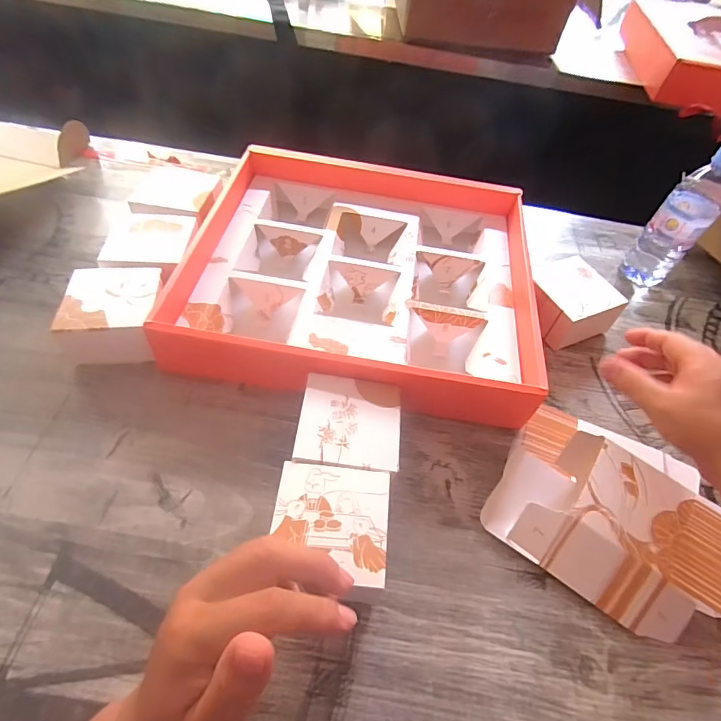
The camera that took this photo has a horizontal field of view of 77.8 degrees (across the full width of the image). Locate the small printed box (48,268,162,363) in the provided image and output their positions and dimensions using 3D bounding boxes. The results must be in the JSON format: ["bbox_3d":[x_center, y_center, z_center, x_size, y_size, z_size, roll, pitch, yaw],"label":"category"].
[{"bbox_3d":[-0.257,-0.046,0.469,0.093,0.061,0.096,-1,54,-6],"label":"small printed box"}]

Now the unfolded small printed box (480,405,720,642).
[{"bbox_3d":[0.221,0.125,0.394,0.191,0.040,0.162,30,57,16],"label":"unfolded small printed box"}]

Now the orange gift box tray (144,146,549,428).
[{"bbox_3d":[0.005,-0.107,0.532,0.367,0.068,0.355,9,53,2],"label":"orange gift box tray"}]

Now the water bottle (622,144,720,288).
[{"bbox_3d":[0.396,-0.172,0.552,0.060,0.178,0.054,36,58,20],"label":"water bottle"}]

